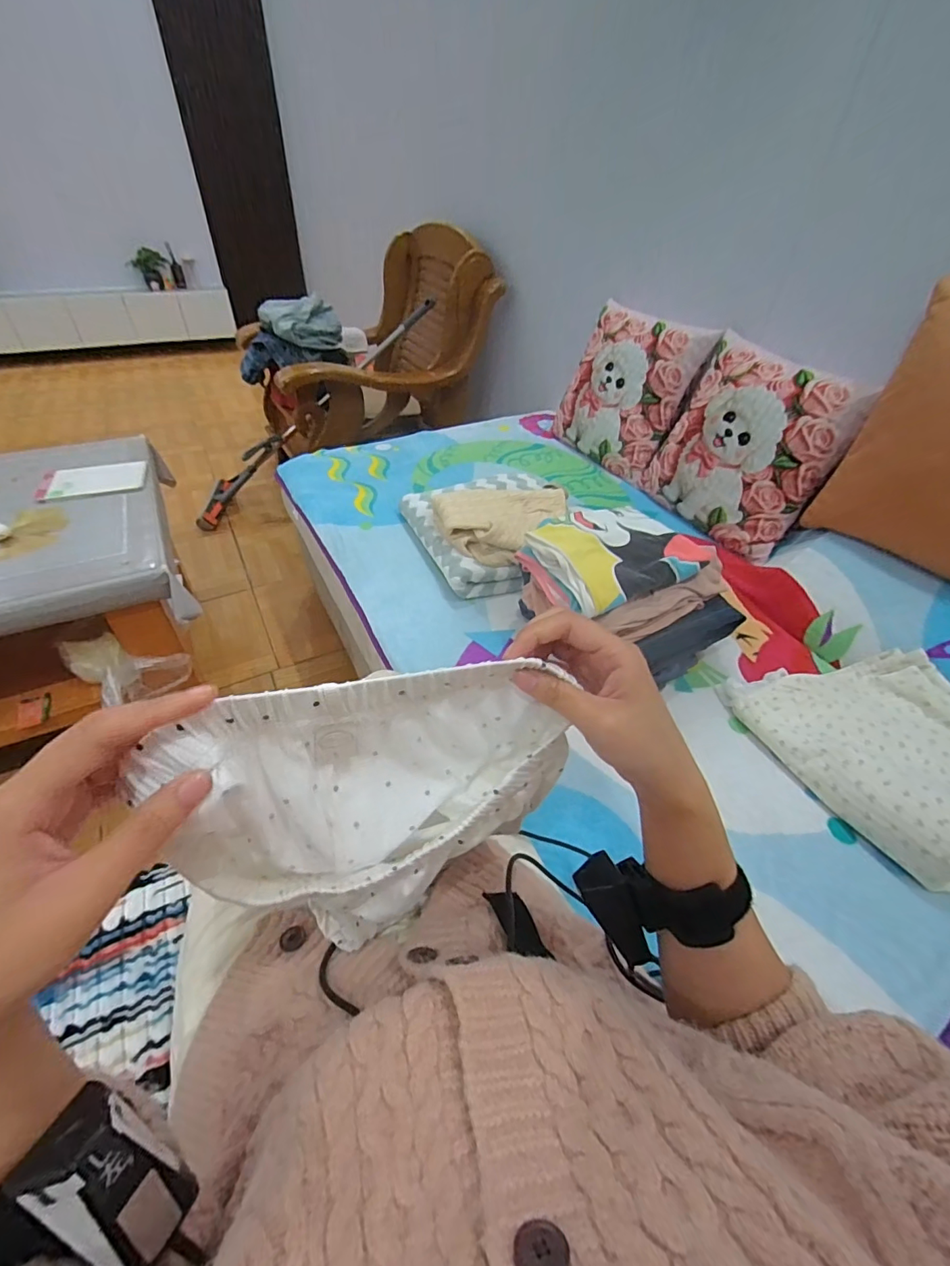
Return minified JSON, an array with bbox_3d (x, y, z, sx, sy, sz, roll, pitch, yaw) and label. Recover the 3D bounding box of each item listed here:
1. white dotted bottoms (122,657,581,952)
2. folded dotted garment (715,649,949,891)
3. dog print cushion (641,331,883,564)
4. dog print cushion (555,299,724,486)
[{"bbox_3d":[-0.049,0.106,0.305,0.227,0.193,0.058,-16,46,-20],"label":"white dotted bottoms"},{"bbox_3d":[0.573,0.147,0.689,0.292,0.073,0.333,-14,45,-18],"label":"folded dotted garment"},{"bbox_3d":[0.568,-0.396,1.065,0.120,0.352,0.377,-11,46,-37],"label":"dog print cushion"},{"bbox_3d":[0.394,-0.630,1.306,0.110,0.349,0.351,-11,44,-41],"label":"dog print cushion"}]

